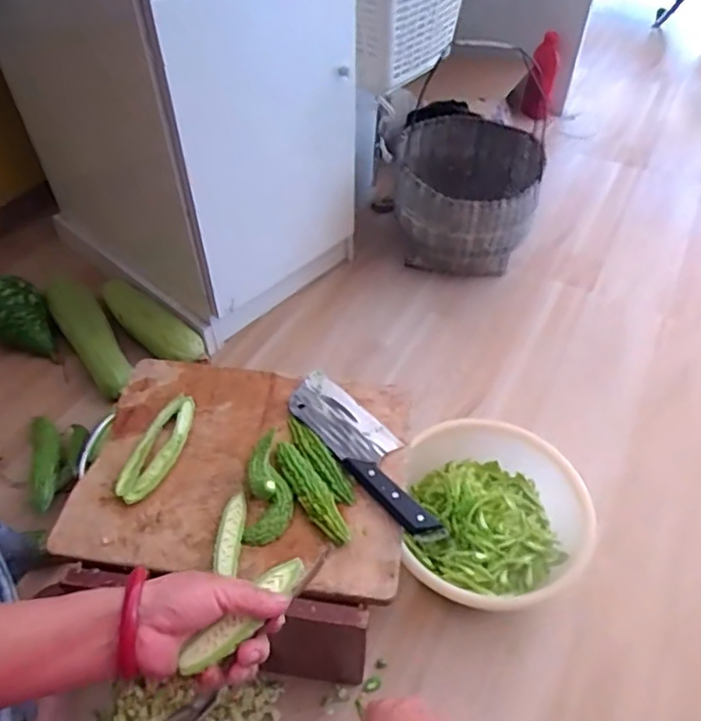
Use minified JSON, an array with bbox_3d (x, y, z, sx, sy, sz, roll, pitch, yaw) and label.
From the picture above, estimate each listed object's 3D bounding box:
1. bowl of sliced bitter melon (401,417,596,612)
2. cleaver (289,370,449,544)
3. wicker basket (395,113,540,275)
[{"bbox_3d":[0.218,0.236,0.904,0.265,0.101,0.289,0,47,0],"label":"bowl of sliced bitter melon"},{"bbox_3d":[0.023,0.110,0.755,0.081,0.023,0.276,-32,55,-26],"label":"cleaver"},{"bbox_3d":[0.262,-0.357,1.355,0.314,0.236,0.335,0,48,2],"label":"wicker basket"}]

